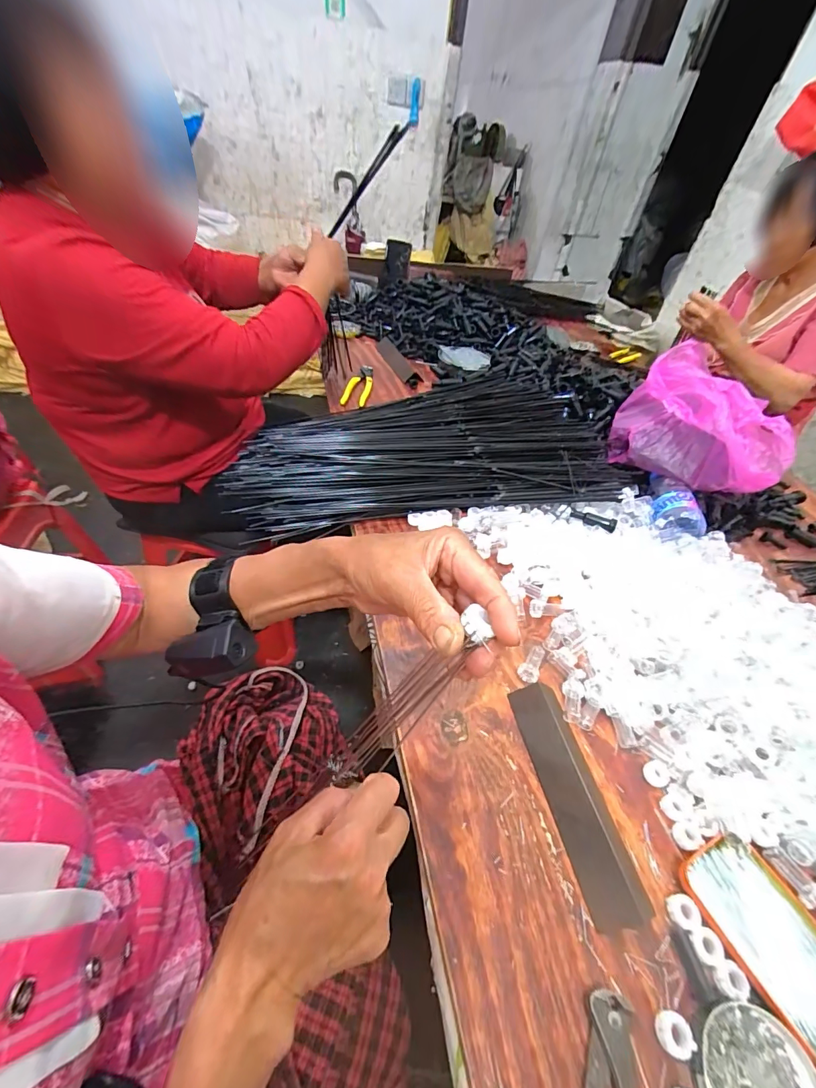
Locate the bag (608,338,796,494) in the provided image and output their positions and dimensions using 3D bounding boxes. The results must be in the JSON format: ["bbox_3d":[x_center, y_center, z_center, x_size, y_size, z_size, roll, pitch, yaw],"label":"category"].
[{"bbox_3d":[0.496,-0.202,0.706,0.176,0.145,0.261,-32,57,-28],"label":"bag"}]

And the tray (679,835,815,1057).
[{"bbox_3d":[0.292,0.314,0.329,0.083,0.016,0.142,-18,52,-25],"label":"tray"}]

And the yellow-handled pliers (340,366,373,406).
[{"bbox_3d":[-0.103,-0.333,0.893,0.048,0.029,0.149,12,46,3],"label":"yellow-handled pliers"}]

